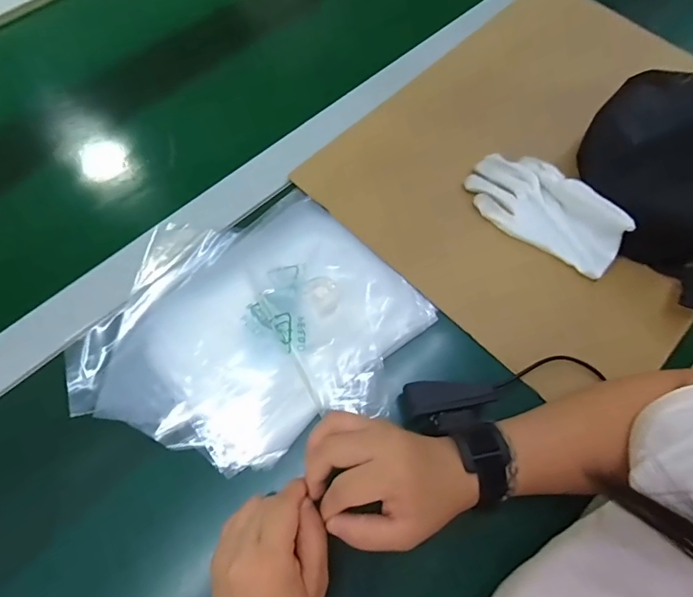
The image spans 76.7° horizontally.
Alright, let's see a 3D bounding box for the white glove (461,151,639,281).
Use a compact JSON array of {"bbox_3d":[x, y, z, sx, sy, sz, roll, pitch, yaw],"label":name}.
[{"bbox_3d":[0.195,-0.091,0.433,0.077,0.044,0.164,-38,72,-16],"label":"white glove"}]

